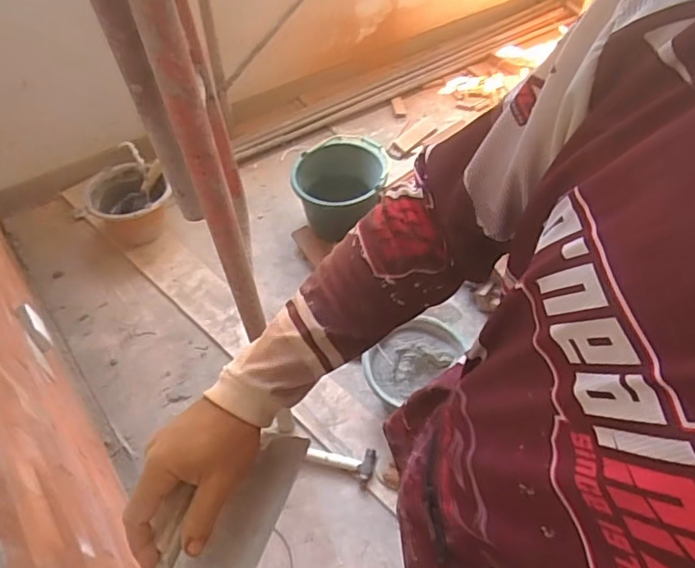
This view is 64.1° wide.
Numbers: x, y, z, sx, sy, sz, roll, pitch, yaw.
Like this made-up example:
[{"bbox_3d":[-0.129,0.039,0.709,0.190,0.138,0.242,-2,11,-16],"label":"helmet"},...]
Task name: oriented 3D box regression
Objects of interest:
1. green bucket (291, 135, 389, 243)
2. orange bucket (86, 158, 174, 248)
[{"bbox_3d":[-0.029,-0.312,1.837,0.293,0.226,0.350,9,54,4],"label":"green bucket"},{"bbox_3d":[-0.705,-0.261,1.792,0.241,0.191,0.223,1,53,-1],"label":"orange bucket"}]

